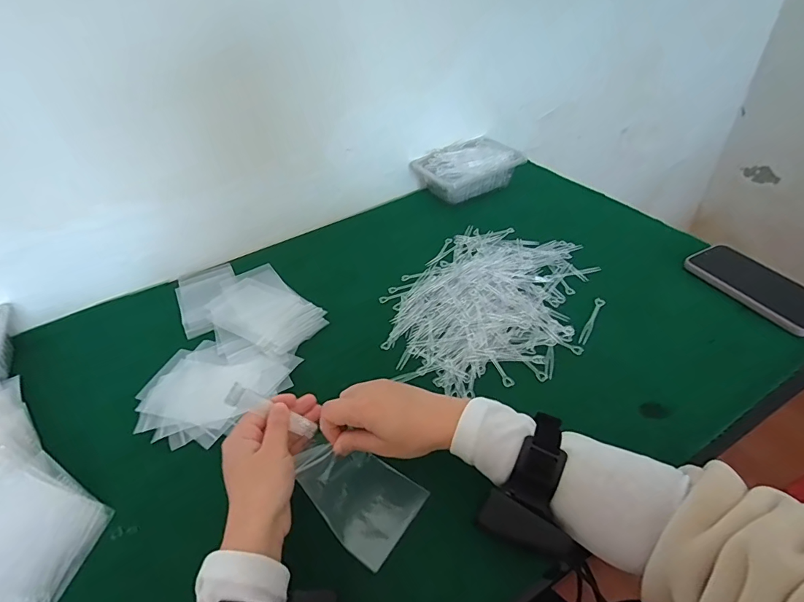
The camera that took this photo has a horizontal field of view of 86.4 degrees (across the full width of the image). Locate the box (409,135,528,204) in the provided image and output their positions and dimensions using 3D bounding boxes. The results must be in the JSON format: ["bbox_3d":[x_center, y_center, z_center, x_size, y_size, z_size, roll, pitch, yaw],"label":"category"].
[{"bbox_3d":[0.117,-0.242,0.788,0.176,0.058,0.130,-27,45,-20],"label":"box"}]

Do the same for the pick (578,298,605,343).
[{"bbox_3d":[0.238,0.026,0.541,0.011,0.009,0.086,21,49,28],"label":"pick"}]

